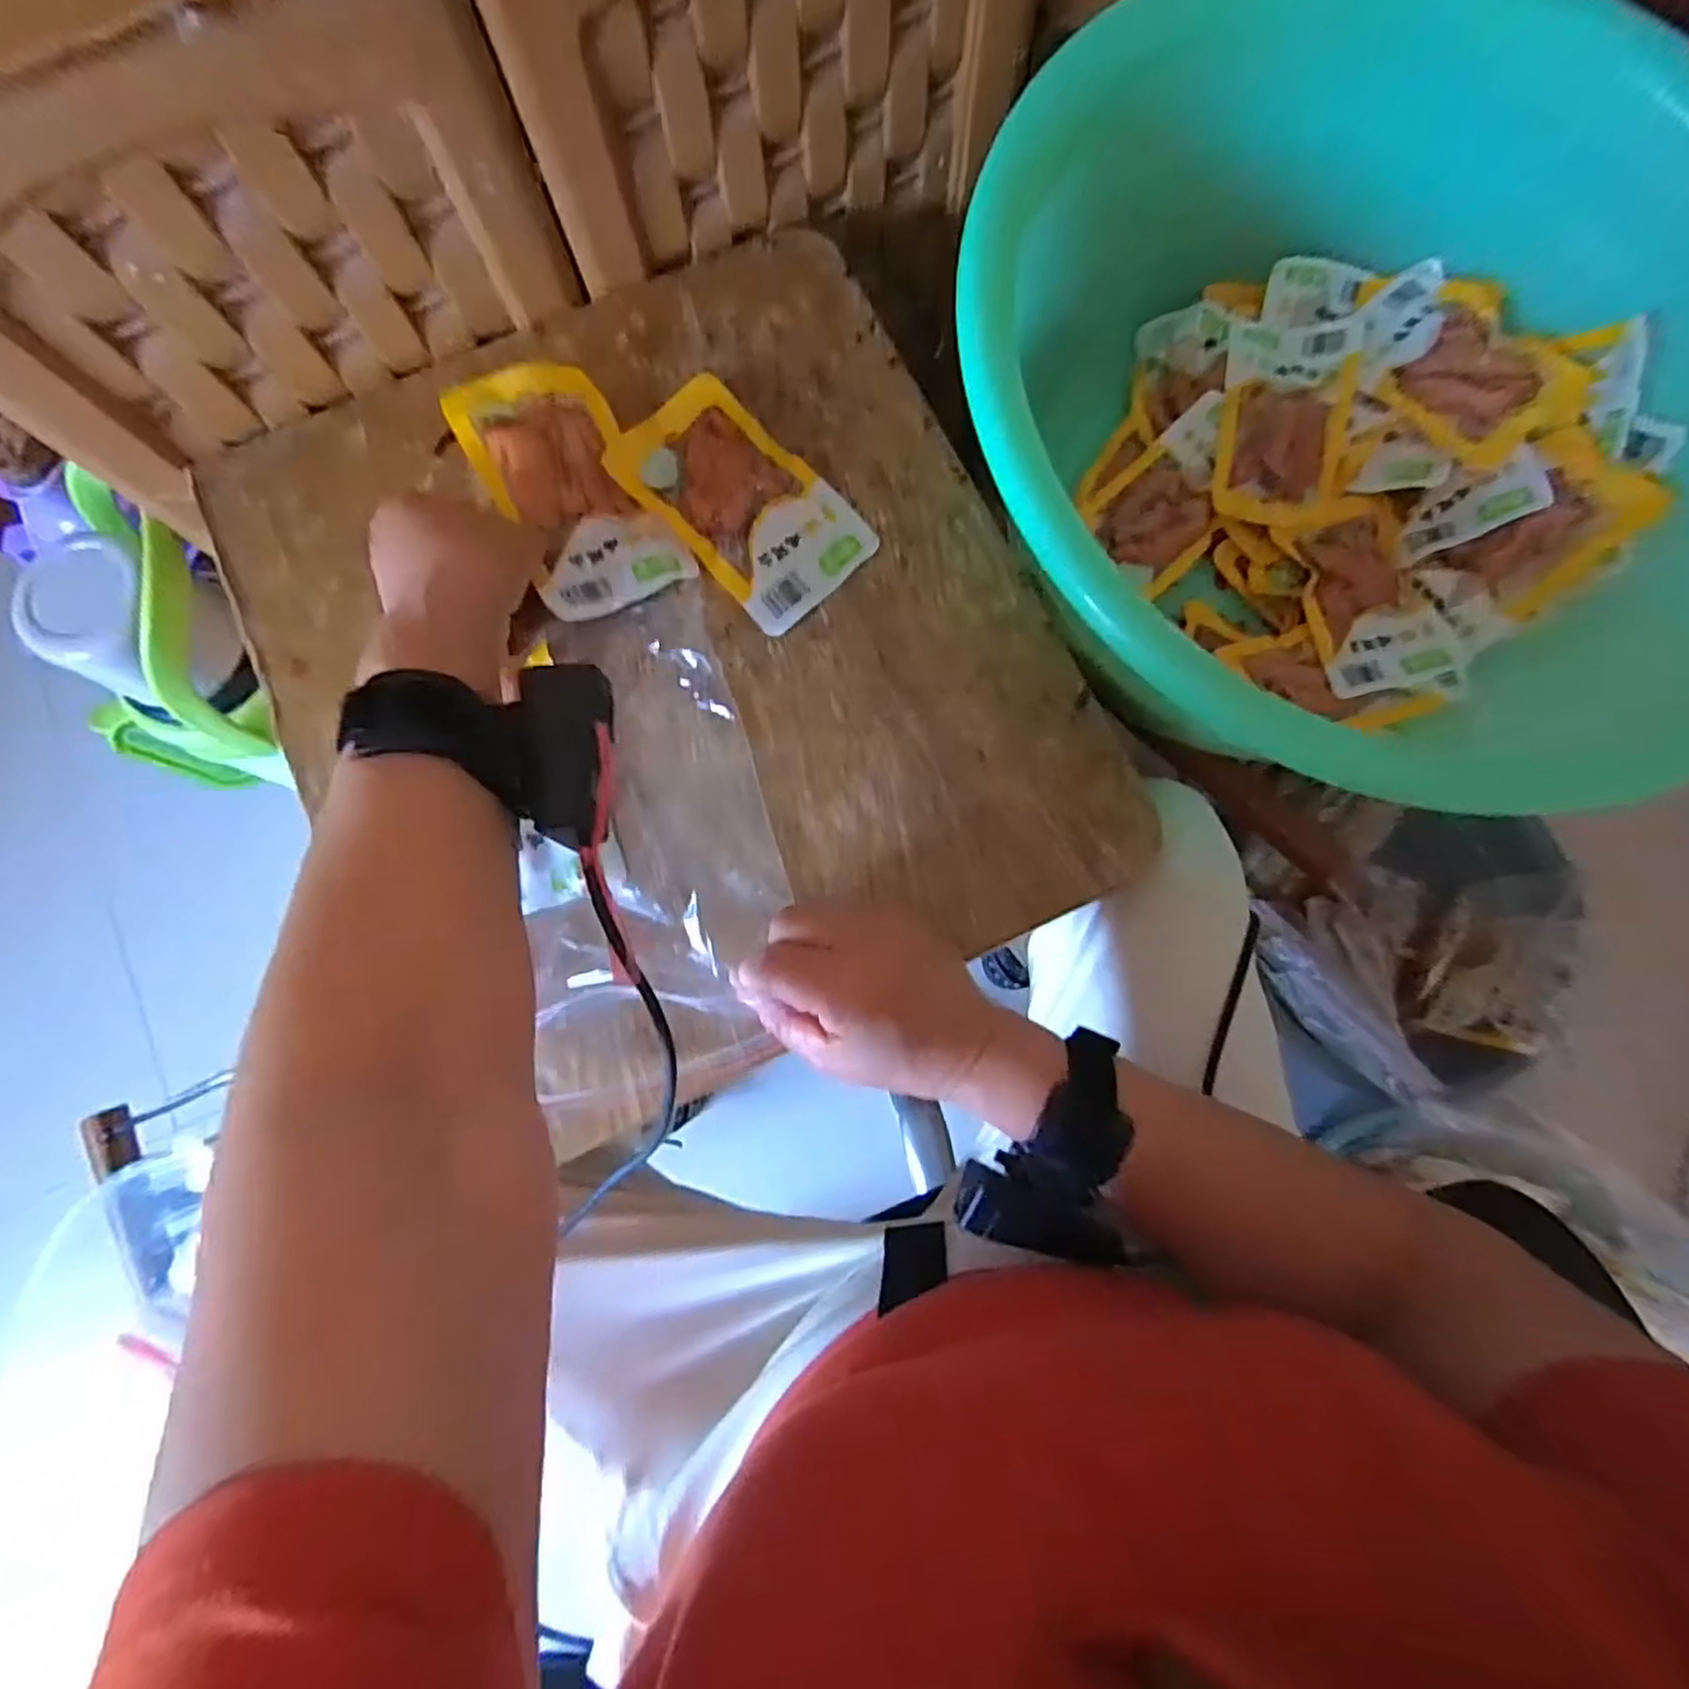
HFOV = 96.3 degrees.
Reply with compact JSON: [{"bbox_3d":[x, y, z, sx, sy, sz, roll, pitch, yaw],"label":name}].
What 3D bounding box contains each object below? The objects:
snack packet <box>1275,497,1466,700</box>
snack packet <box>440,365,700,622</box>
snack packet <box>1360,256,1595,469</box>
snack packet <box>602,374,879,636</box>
[{"bbox_3d":[0.342,-0.163,0.495,0.079,0.026,0.130,-12,81,-2],"label":"snack packet"},{"bbox_3d":[-0.145,-0.190,0.403,0.078,0.010,0.137,-28,89,-20],"label":"snack packet"},{"bbox_3d":[0.397,-0.315,0.493,0.091,0.036,0.140,-33,82,-5],"label":"snack packet"},{"bbox_3d":[-0.057,-0.188,0.412,0.079,0.010,0.142,-43,83,-6],"label":"snack packet"}]

